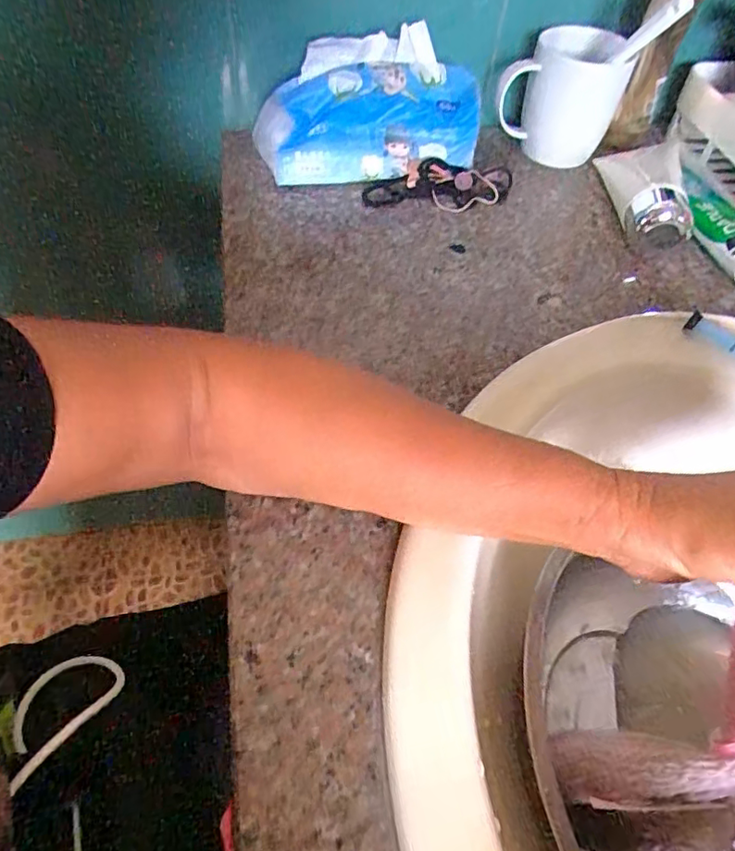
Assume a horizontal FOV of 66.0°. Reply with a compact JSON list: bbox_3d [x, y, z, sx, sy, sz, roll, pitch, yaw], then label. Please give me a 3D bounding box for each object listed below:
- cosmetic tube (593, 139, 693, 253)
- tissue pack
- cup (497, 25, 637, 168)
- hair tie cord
[{"bbox_3d":[0.246,-0.210,0.499,0.066,0.047,0.166,11,54,6],"label":"cosmetic tube"},{"bbox_3d":[0.002,-0.276,0.505,0.199,0.102,0.066,-11,55,-10],"label":"tissue pack"},{"bbox_3d":[0.186,-0.321,0.550,0.107,0.096,0.096,15,54,9],"label":"cup"},{"bbox_3d":[0.065,-0.219,0.517,0.134,0.010,0.053,1,73,-1],"label":"hair tie cord"}]

